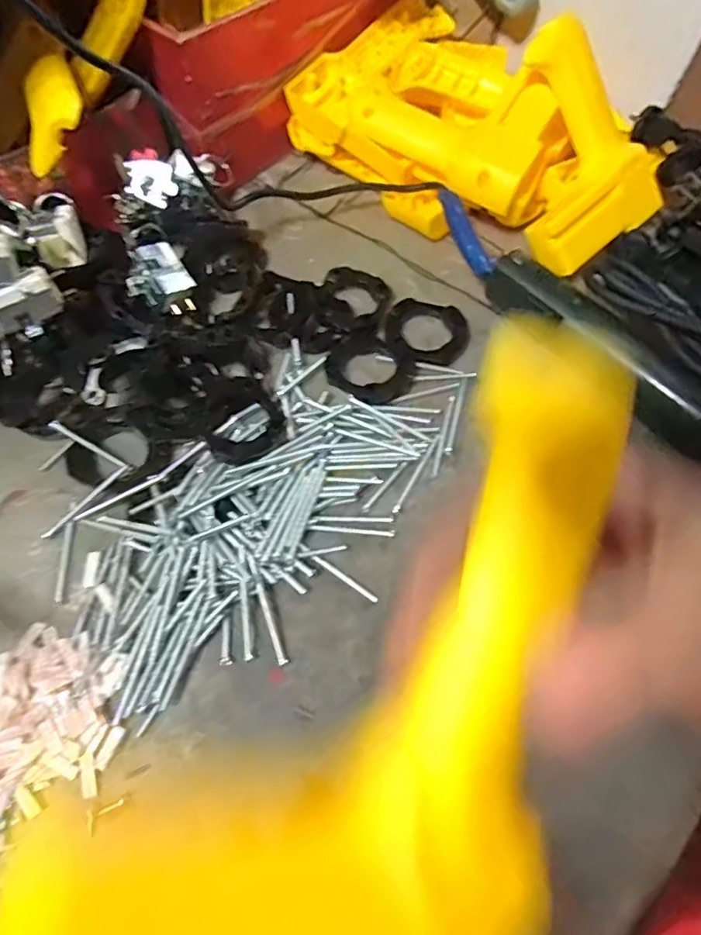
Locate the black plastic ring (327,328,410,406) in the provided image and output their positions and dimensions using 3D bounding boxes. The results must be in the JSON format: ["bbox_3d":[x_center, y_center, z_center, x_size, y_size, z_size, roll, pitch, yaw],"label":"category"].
[{"bbox_3d":[0.013,-0.070,0.375,0.060,0.008,0.052,40,69,16],"label":"black plastic ring"}]

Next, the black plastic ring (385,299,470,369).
[{"bbox_3d":[0.055,-0.099,0.395,0.060,0.006,0.057,1,64,-2],"label":"black plastic ring"}]

